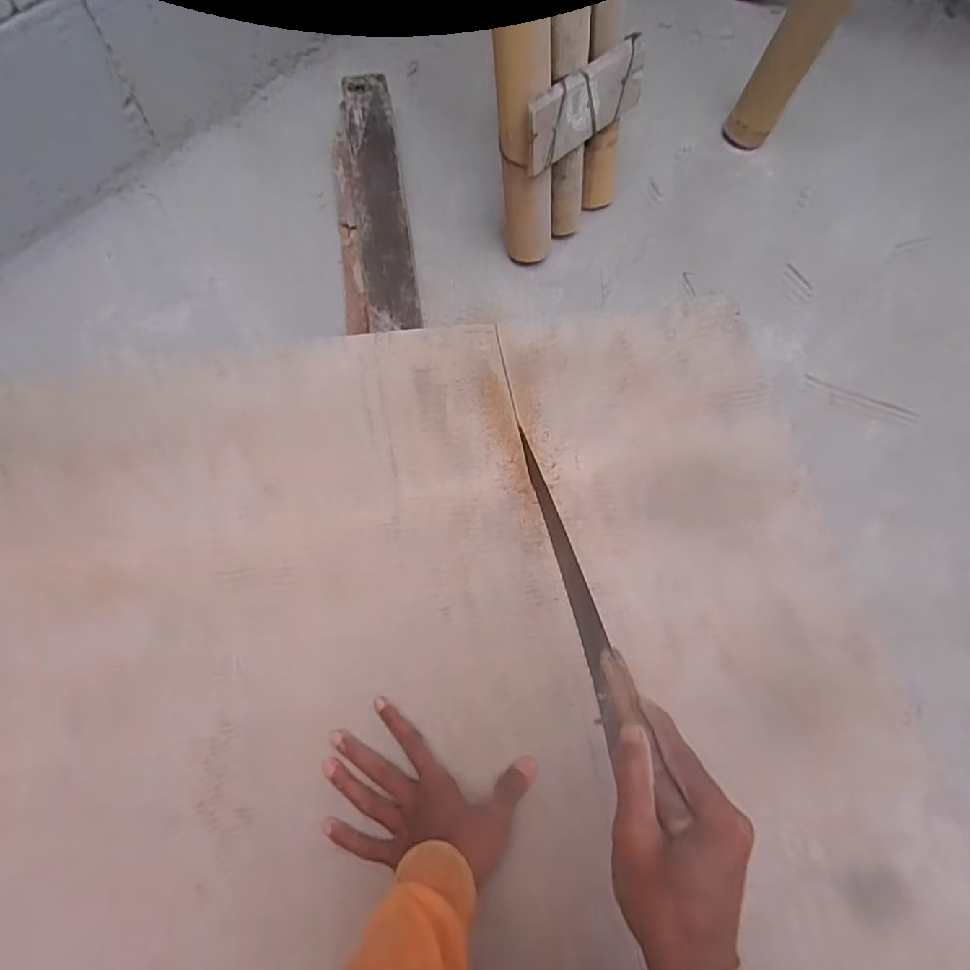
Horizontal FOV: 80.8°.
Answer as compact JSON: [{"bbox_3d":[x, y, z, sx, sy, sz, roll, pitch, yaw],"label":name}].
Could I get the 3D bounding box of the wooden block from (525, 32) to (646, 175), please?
[{"bbox_3d":[0.122,-0.445,0.666,0.012,0.078,0.227,30,62,28],"label":"wooden block"}]

